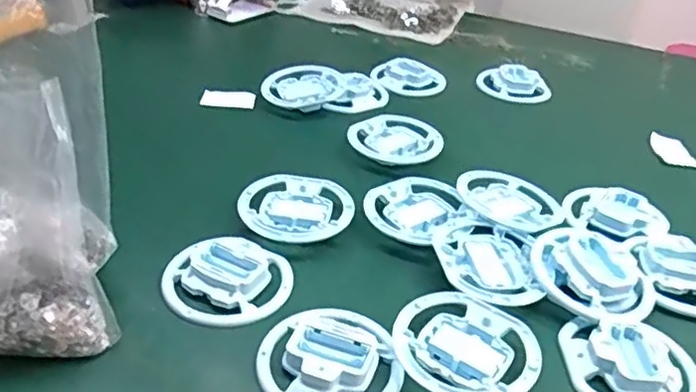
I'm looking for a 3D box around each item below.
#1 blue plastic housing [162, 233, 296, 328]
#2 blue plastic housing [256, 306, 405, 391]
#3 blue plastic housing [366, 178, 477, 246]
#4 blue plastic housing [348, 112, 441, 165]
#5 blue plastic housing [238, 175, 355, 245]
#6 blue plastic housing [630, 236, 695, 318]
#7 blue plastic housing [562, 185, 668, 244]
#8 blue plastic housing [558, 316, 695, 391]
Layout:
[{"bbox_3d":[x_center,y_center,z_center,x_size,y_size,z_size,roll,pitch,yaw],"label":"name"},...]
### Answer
[{"bbox_3d":[-0.098,0.064,0.518,0.096,0.017,0.089,3,34,-2],"label":"blue plastic housing"},{"bbox_3d":[-0.012,0.115,0.461,0.101,0.020,0.093,10,35,8],"label":"blue plastic housing"},{"bbox_3d":[0.061,0.011,0.612,0.093,0.016,0.094,3,34,-2],"label":"blue plastic housing"},{"bbox_3d":[0.057,-0.066,0.738,0.103,0.016,0.107,13,35,12],"label":"blue plastic housing"},{"bbox_3d":[-0.047,0.010,0.603,0.102,0.013,0.098,3,34,-2],"label":"blue plastic housing"},{"bbox_3d":[0.301,0.069,0.566,0.083,0.026,0.087,1,35,-6],"label":"blue plastic housing"},{"bbox_3d":[0.263,0.019,0.641,0.093,0.018,0.090,3,34,-2],"label":"blue plastic housing"},{"bbox_3d":[0.211,0.127,0.475,0.101,0.017,0.089,10,35,7],"label":"blue plastic housing"}]

